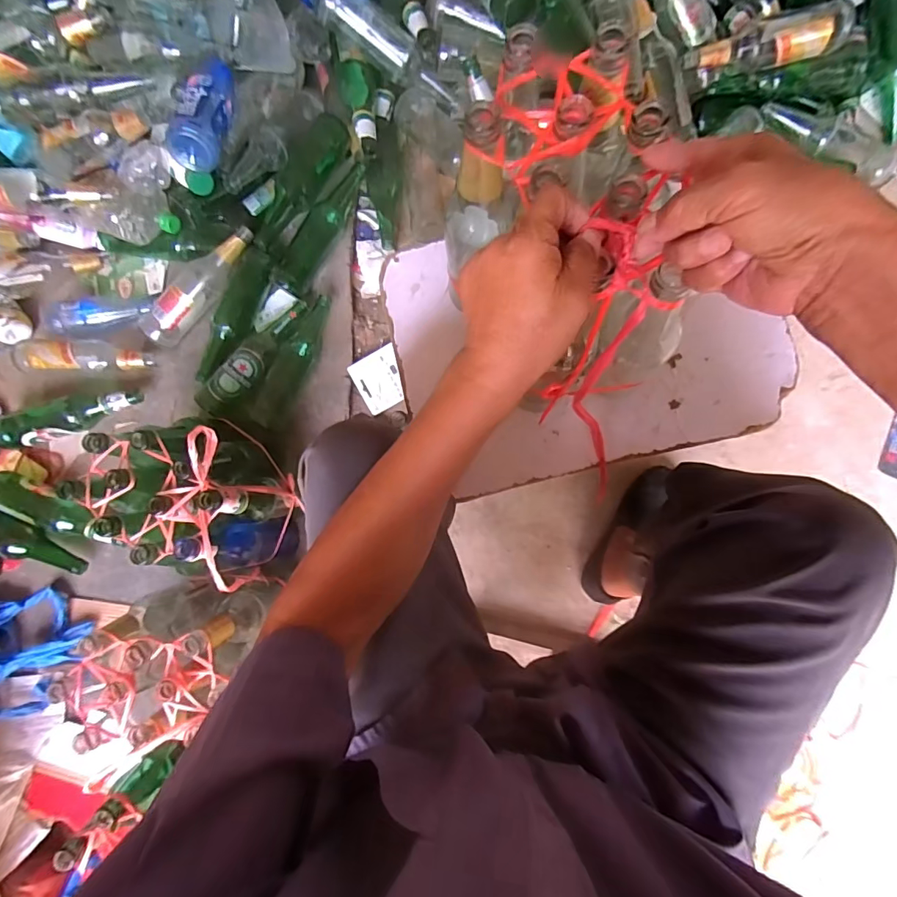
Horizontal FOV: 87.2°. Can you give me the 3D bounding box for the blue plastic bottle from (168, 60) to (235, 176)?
[{"bbox_3d":[-0.369,-0.517,0.706,0.067,0.053,0.192,5,84,3],"label":"blue plastic bottle"}]

